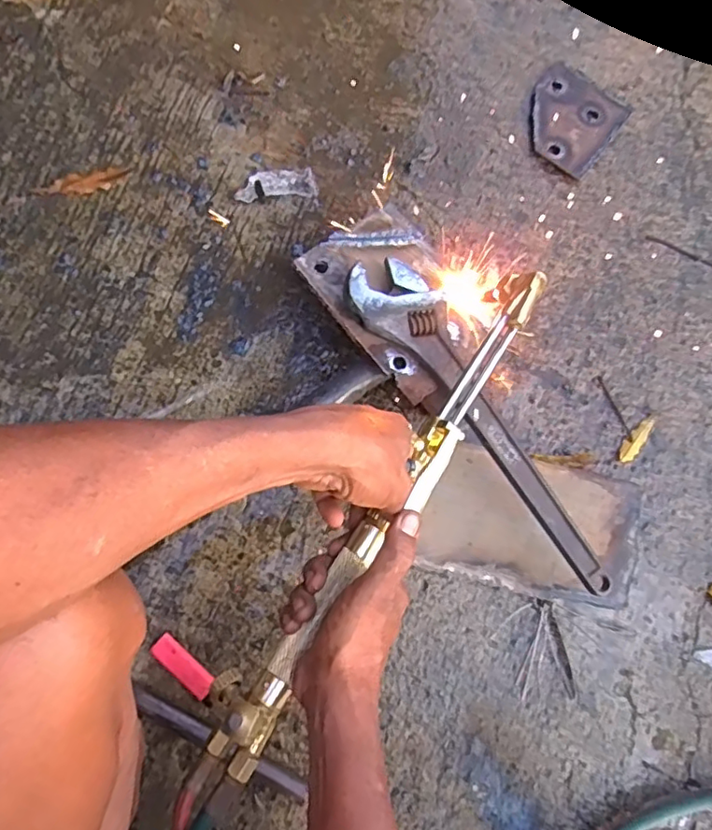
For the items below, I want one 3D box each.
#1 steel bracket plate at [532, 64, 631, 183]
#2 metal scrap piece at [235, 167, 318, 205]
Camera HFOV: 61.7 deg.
[{"bbox_3d":[0.261,-0.362,0.727,0.111,0.005,0.125,36,77,6],"label":"steel bracket plate"},{"bbox_3d":[-0.093,-0.267,0.691,0.091,0.010,0.037,-9,77,-5],"label":"metal scrap piece"}]

